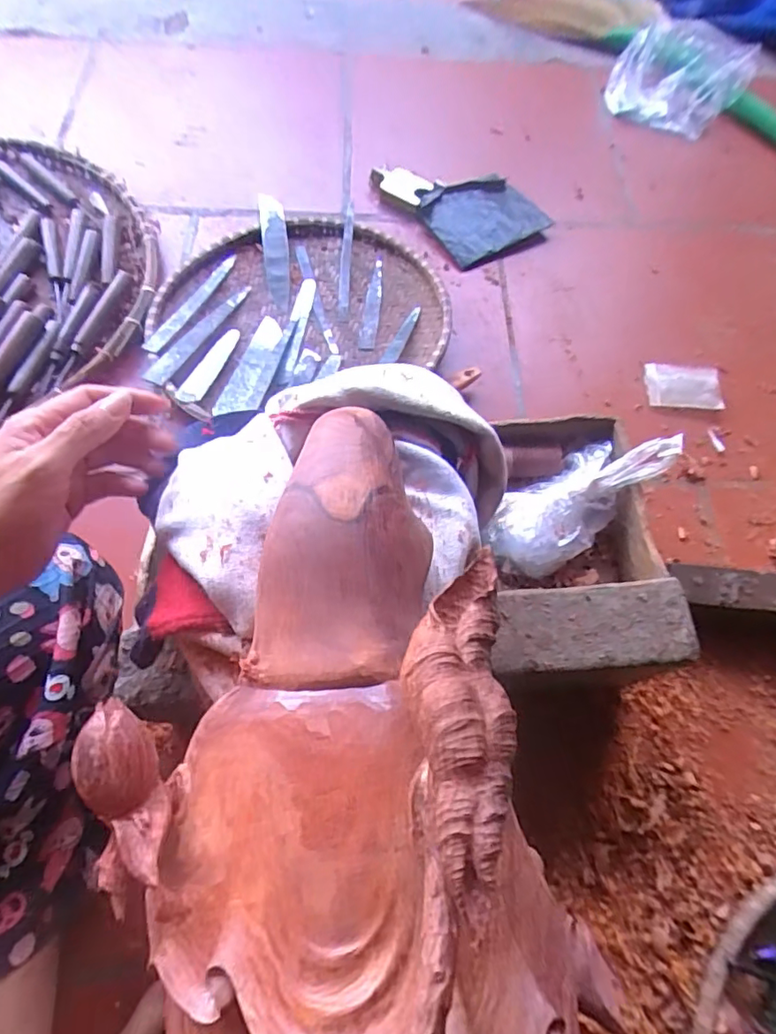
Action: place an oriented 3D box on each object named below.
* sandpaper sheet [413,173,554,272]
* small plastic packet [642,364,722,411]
[{"bbox_3d":[0.123,-0.404,0.742,0.142,0.027,0.122,-29,69,-14],"label":"sandpaper sheet"},{"bbox_3d":[0.338,-0.150,0.635,0.082,0.007,0.057,5,65,1],"label":"small plastic packet"}]

